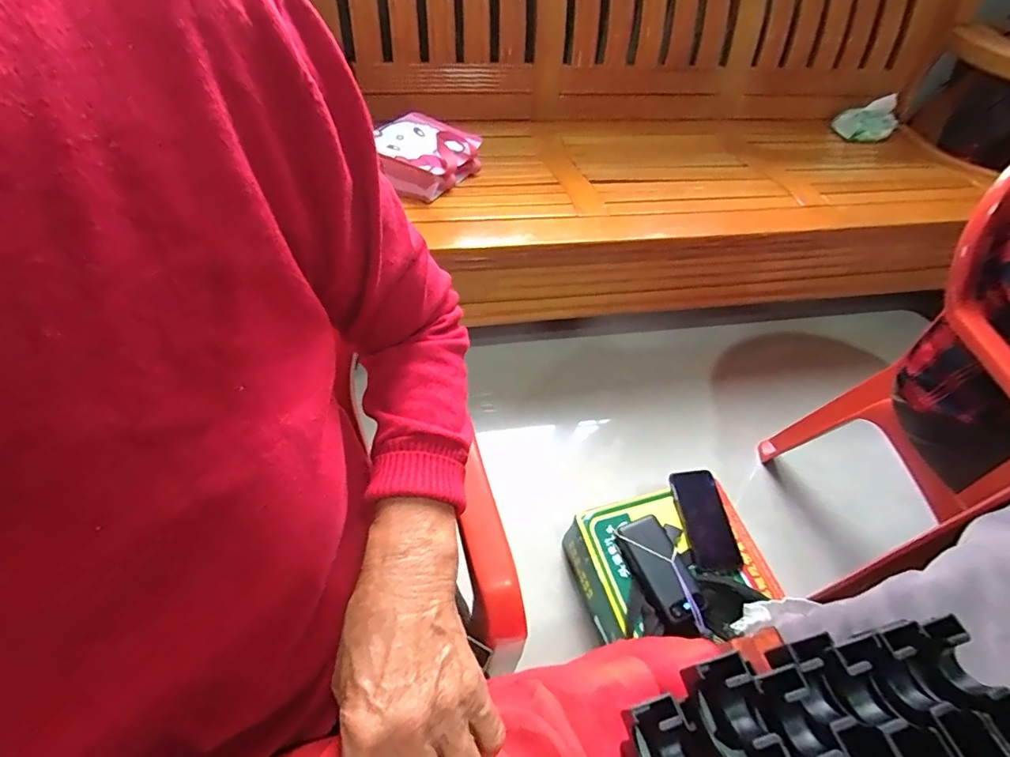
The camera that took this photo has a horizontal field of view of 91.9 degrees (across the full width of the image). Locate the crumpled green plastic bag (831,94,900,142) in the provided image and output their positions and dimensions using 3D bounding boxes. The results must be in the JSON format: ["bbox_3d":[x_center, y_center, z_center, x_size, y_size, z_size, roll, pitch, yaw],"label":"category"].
[{"bbox_3d":[1.021,-0.730,1.371,0.138,0.086,0.170,37,58,21],"label":"crumpled green plastic bag"}]

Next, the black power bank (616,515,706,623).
[{"bbox_3d":[0.236,0.285,0.741,0.070,0.025,0.150,-18,57,-18],"label":"black power bank"}]

